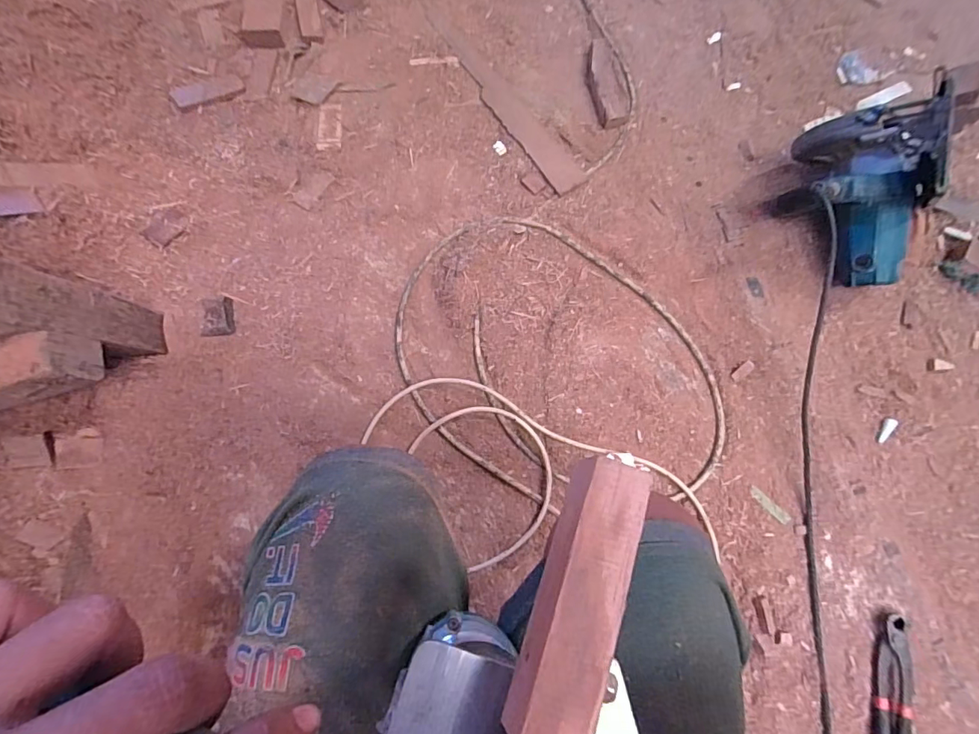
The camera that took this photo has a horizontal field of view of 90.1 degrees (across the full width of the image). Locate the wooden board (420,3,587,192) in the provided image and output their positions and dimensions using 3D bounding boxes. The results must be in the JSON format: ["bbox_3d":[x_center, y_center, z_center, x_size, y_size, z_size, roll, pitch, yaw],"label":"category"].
[{"bbox_3d":[0.015,-0.460,0.824,0.056,0.012,0.435,-32,77,-8],"label":"wooden board"}]

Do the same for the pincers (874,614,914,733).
[{"bbox_3d":[0.468,0.399,0.563,0.033,0.025,0.206,14,75,4],"label":"pincers"}]

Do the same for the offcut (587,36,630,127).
[{"bbox_3d":[0.198,-0.474,0.813,0.061,0.026,0.173,-5,75,-2],"label":"offcut"}]

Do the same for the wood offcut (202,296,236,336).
[{"bbox_3d":[-0.381,-0.069,0.684,0.037,0.028,0.053,-13,75,-4],"label":"wood offcut"}]

